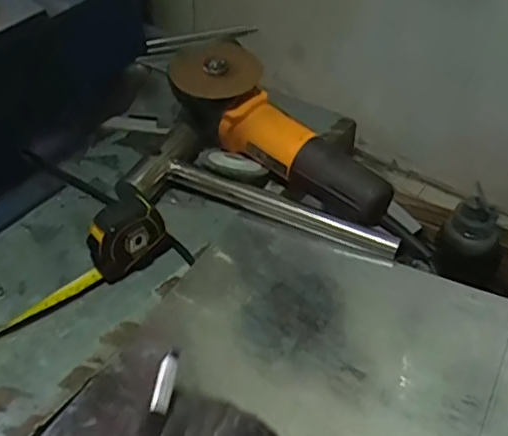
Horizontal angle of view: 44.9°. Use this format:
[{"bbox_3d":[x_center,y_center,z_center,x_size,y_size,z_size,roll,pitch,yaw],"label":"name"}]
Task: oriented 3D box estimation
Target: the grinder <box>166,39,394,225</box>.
[{"bbox_3d":[0.027,-0.088,0.685,0.285,0.091,0.087,39,54,17],"label":"grinder"}]

